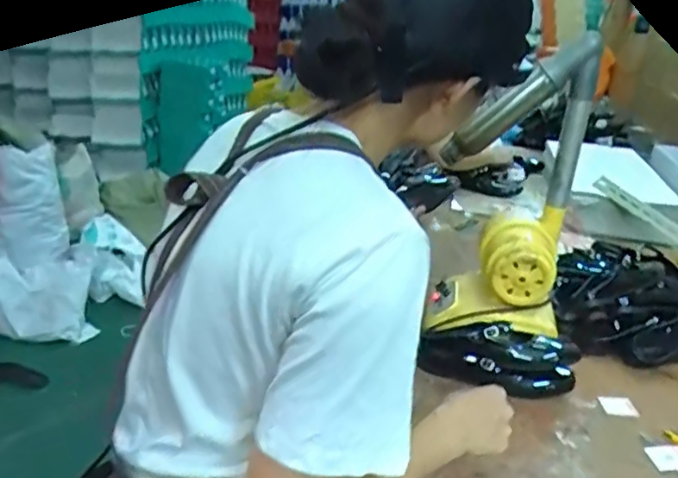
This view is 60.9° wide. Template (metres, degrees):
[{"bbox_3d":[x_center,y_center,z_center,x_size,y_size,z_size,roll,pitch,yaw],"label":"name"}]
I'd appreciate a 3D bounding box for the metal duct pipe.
[{"bbox_3d":[0.278,-0.187,0.899,0.206,0.246,0.043,5,24,1],"label":"metal duct pipe"}]

